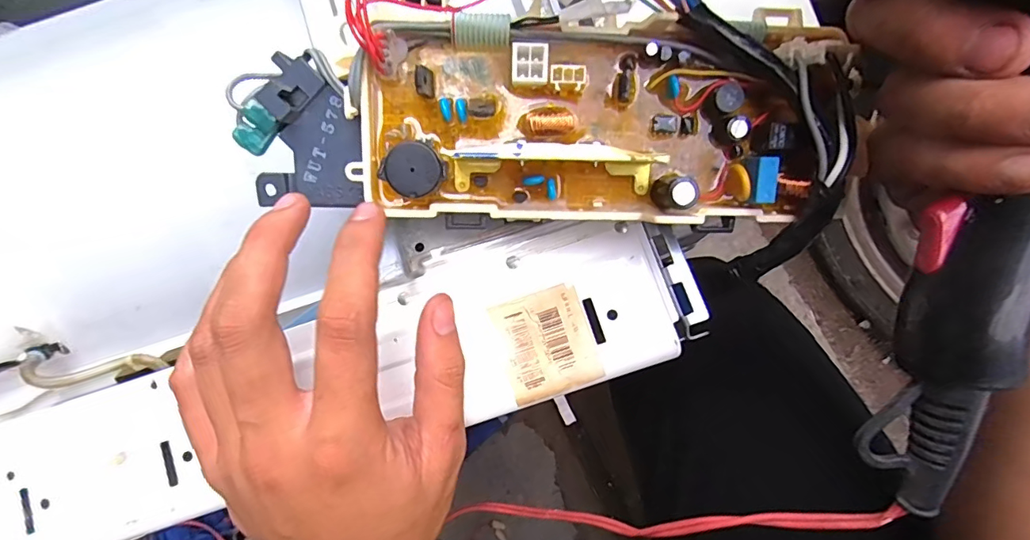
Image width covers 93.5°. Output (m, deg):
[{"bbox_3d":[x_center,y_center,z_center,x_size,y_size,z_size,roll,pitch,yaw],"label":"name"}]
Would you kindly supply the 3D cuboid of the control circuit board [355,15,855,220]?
[{"bbox_3d":[0.026,-0.057,0.188,0.177,0.035,0.077,-1,100,-2],"label":"control circuit board"}]

